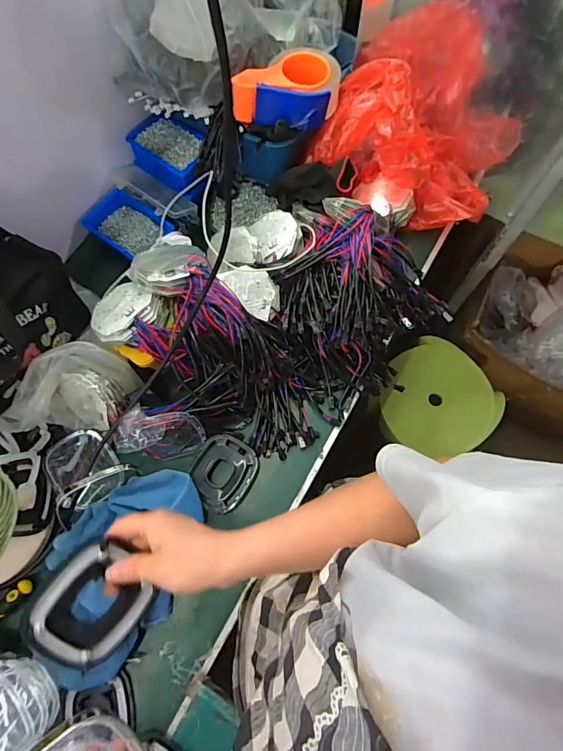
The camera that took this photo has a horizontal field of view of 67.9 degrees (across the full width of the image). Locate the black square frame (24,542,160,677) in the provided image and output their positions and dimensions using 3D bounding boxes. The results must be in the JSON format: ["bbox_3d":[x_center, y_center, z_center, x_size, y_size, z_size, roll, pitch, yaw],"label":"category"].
[{"bbox_3d":[-0.172,0.214,0.383,0.094,0.016,0.103,42,73,-12],"label":"black square frame"}]

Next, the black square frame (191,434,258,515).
[{"bbox_3d":[-0.092,0.152,0.651,0.088,0.019,0.112,29,75,10],"label":"black square frame"}]

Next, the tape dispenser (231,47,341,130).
[{"bbox_3d":[0.008,-0.446,0.662,0.169,0.070,0.106,-4,72,0],"label":"tape dispenser"}]

